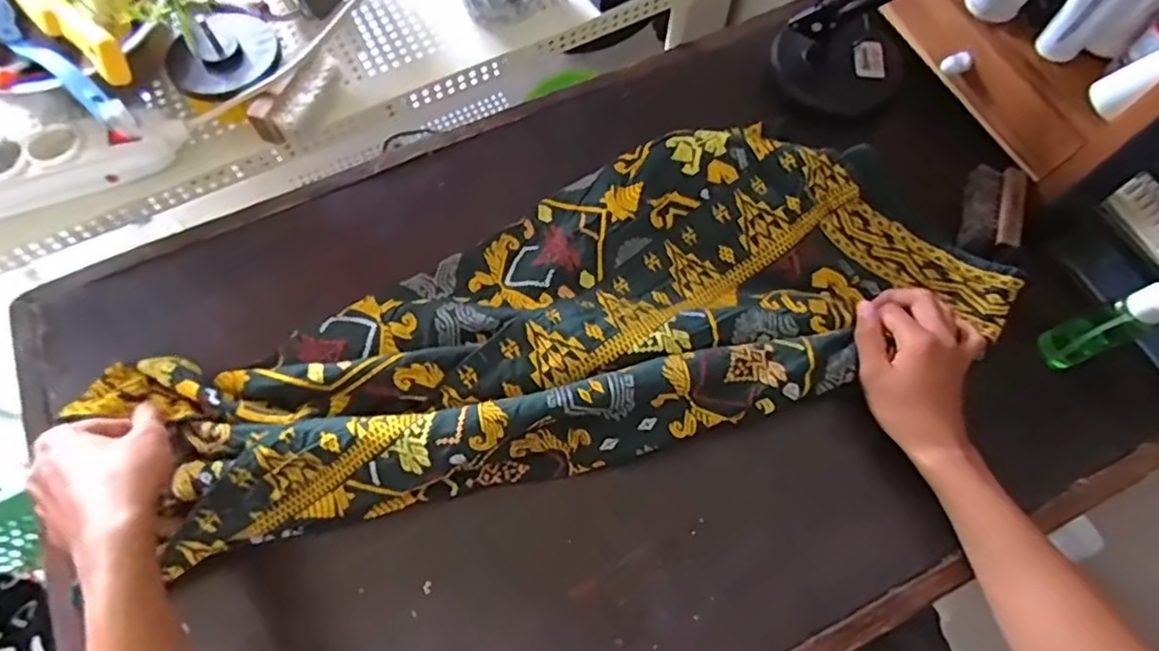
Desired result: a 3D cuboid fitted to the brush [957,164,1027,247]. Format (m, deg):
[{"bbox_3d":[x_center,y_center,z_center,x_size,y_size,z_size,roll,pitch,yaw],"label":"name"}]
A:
[{"bbox_3d":[0.401,-0.117,0.608,0.047,0.020,0.090,15,71,6],"label":"brush"}]

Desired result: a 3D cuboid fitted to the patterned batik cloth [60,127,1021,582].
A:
[{"bbox_3d":[-0.008,-0.003,0.555,0.713,0.061,0.259,-19,71,-8],"label":"patterned batik cloth"}]

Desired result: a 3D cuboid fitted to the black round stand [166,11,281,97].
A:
[{"bbox_3d":[-0.327,-0.260,0.569,0.091,0.043,0.106,-27,72,-9],"label":"black round stand"}]

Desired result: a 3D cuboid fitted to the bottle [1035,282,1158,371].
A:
[{"bbox_3d":[0.445,-0.014,0.508,0.038,0.165,0.049,-18,71,-6],"label":"bottle"}]

